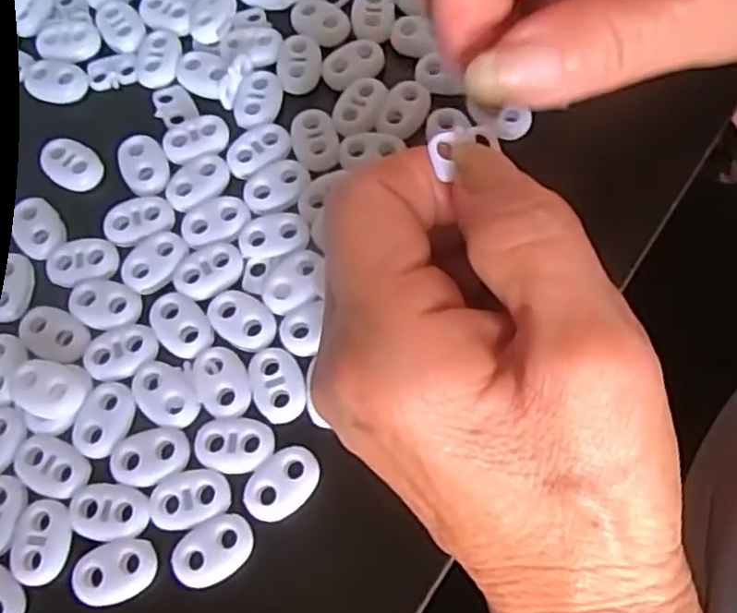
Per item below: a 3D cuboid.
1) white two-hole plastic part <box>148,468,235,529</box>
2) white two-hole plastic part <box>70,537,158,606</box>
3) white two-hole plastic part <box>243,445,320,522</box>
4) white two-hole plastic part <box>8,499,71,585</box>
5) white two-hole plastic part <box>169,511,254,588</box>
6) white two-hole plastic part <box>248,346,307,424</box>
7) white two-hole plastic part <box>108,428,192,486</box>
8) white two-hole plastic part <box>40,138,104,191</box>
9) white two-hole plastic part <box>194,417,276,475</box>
[{"bbox_3d":[-0.051,0.053,0.207,0.023,0.004,0.015,-20,69,-3],"label":"white two-hole plastic part"},{"bbox_3d":[-0.070,0.072,0.202,0.023,0.004,0.015,-15,69,-1],"label":"white two-hole plastic part"},{"bbox_3d":[-0.024,0.049,0.207,0.023,0.004,0.016,-41,72,-10],"label":"white two-hole plastic part"},{"bbox_3d":[-0.092,0.065,0.206,0.017,0.004,0.022,-5,69,3],"label":"white two-hole plastic part"},{"bbox_3d":[-0.043,0.066,0.202,0.023,0.004,0.015,-33,71,-8],"label":"white two-hole plastic part"},{"bbox_3d":[-0.027,0.022,0.217,0.015,0.004,0.023,-23,70,-4],"label":"white two-hole plastic part"},{"bbox_3d":[-0.063,0.043,0.212,0.024,0.004,0.015,-9,69,1],"label":"white two-hole plastic part"},{"bbox_3d":[-0.101,-0.048,0.253,0.021,0.005,0.015,29,75,14],"label":"white two-hole plastic part"},{"bbox_3d":[-0.038,0.039,0.211,0.023,0.004,0.015,4,70,6],"label":"white two-hole plastic part"}]

